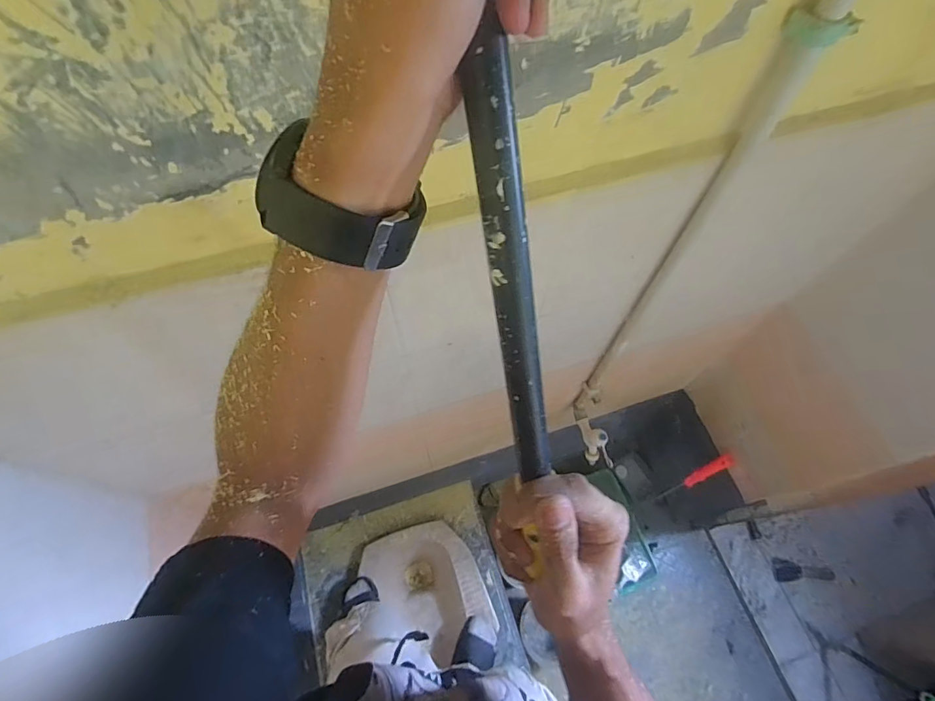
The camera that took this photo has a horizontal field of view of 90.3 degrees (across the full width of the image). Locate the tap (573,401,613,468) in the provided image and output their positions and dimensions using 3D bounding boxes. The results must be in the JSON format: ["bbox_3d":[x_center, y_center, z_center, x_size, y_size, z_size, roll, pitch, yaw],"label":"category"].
[{"bbox_3d":[0.296,0.202,1.110,0.032,0.101,0.163,-15,65,-7],"label":"tap"}]

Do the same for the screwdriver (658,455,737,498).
[{"bbox_3d":[0.682,0.383,1.396,0.027,0.270,0.034,-8,59,-43],"label":"screwdriver"}]

